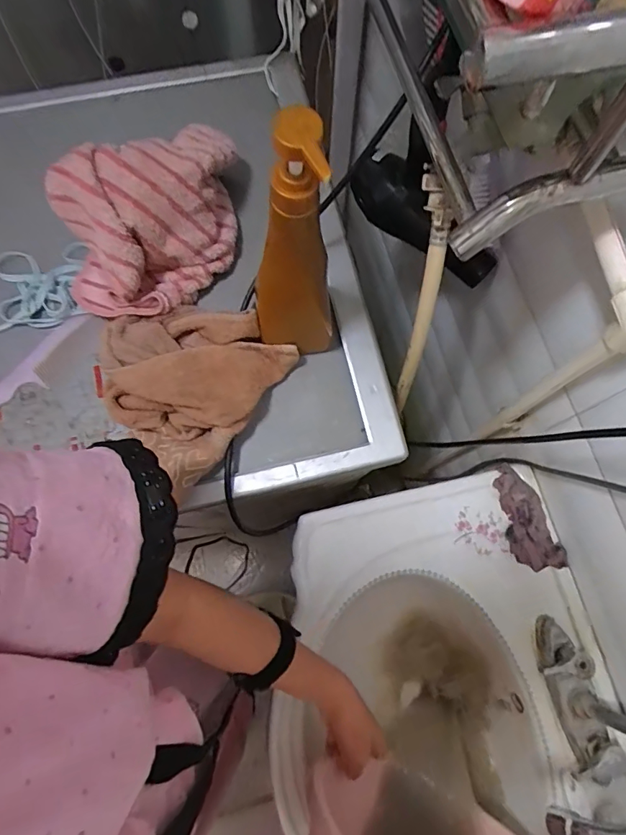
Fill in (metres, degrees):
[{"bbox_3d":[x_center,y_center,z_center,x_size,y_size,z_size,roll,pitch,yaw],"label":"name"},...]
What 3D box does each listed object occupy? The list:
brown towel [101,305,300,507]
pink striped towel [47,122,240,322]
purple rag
[{"bbox_3d":[-0.146,-0.045,0.508,0.184,0.070,0.201,37,77,9],"label":"brown towel"},{"bbox_3d":[-0.172,-0.226,0.509,0.137,0.121,0.239,35,77,9],"label":"pink striped towel"},{"bbox_3d":[0.287,0.141,0.629,0.058,0.036,0.144,-22,76,-6],"label":"purple rag"}]

